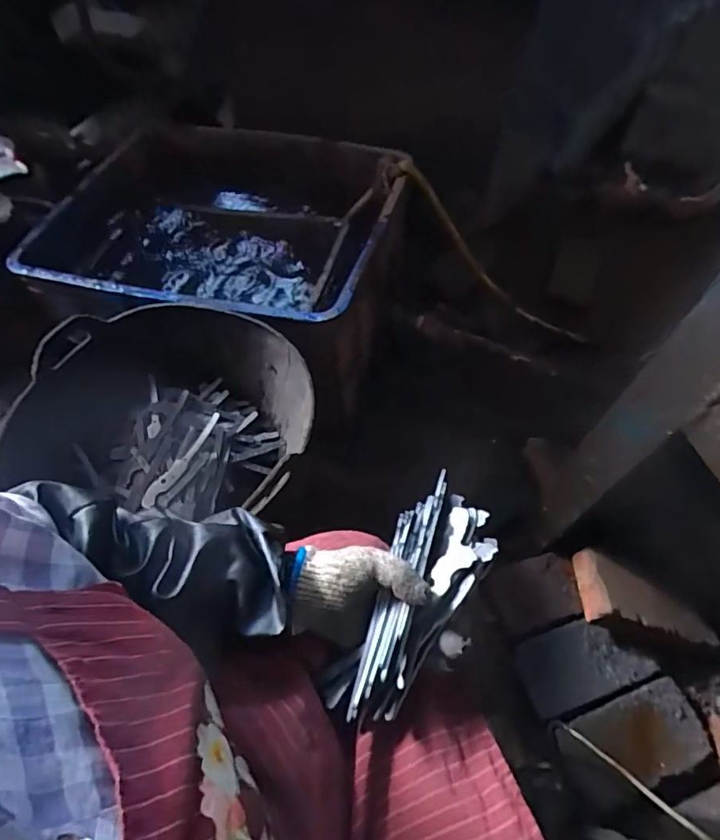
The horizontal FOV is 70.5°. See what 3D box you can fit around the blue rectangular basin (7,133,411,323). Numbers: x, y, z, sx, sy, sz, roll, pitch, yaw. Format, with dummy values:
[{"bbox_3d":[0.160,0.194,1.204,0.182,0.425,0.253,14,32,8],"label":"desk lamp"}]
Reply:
[{"bbox_3d":[-0.241,-0.363,0.945,0.562,0.135,0.491,16,58,6],"label":"blue rectangular basin"}]

